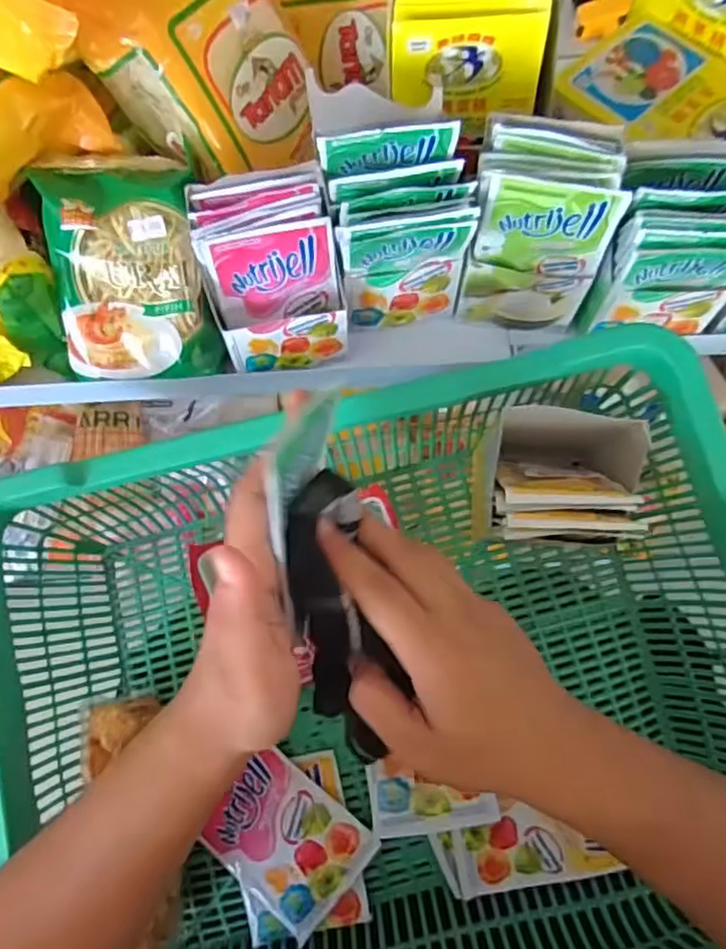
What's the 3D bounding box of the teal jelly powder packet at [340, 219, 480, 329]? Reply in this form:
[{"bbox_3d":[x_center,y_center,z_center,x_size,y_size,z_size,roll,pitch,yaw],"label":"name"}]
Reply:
[{"bbox_3d":[0.028,-0.130,0.410,0.080,0.102,0.015,-8,69,-3],"label":"teal jelly powder packet"}]

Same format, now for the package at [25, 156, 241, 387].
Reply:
[{"bbox_3d":[-0.147,-0.128,0.401,0.097,0.133,0.036,-6,25,-3],"label":"package"}]

